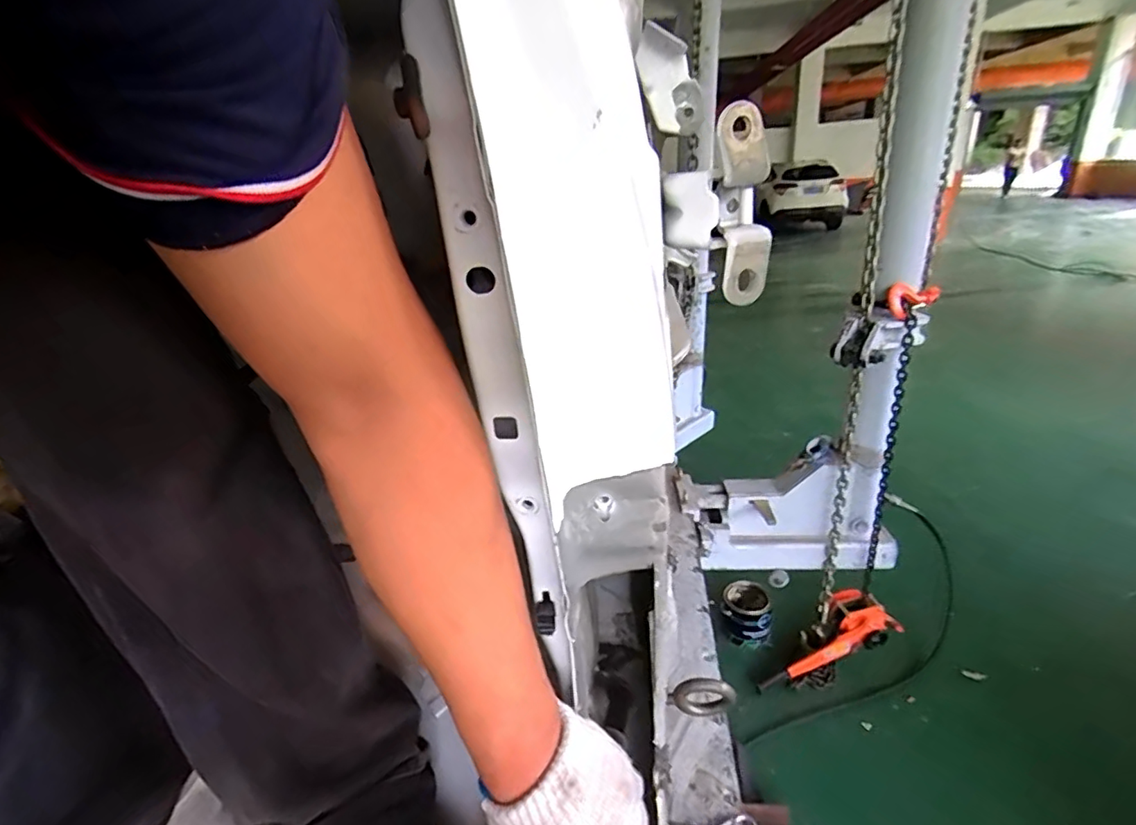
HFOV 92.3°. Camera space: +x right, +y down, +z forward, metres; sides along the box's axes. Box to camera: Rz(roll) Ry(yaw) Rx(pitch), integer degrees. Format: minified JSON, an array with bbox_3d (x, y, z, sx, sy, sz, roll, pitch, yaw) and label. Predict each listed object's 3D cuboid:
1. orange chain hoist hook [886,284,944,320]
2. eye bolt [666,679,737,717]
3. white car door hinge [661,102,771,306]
[{"bbox_3d":[0.900,-0.299,1.431,0.138,0.073,0.066,-12,25,-18],"label":"orange chain hoist hook"},{"bbox_3d":[0.154,0.330,0.633,0.075,0.068,0.019,-1,23,7],"label":"eye bolt"},{"bbox_3d":[0.090,-0.122,0.329,0.047,0.101,0.047,-11,24,-15],"label":"white car door hinge"}]

